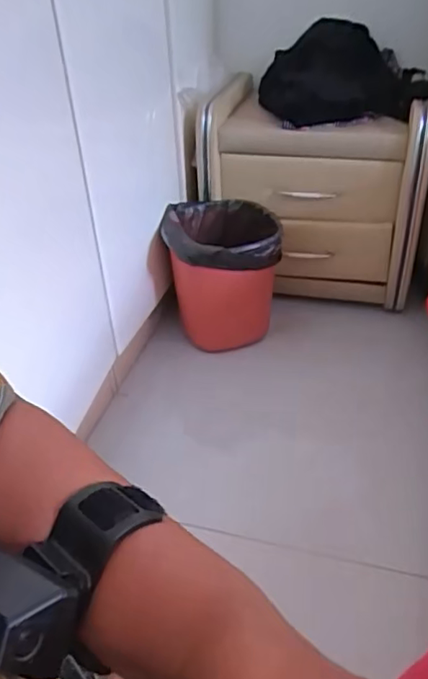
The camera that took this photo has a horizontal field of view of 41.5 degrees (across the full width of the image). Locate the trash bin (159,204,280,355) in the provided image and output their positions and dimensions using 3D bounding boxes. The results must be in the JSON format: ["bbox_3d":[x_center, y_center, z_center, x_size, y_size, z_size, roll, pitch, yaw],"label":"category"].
[{"bbox_3d":[0.021,-0.155,1.437,0.261,0.336,0.261,-1,36,1],"label":"trash bin"}]

